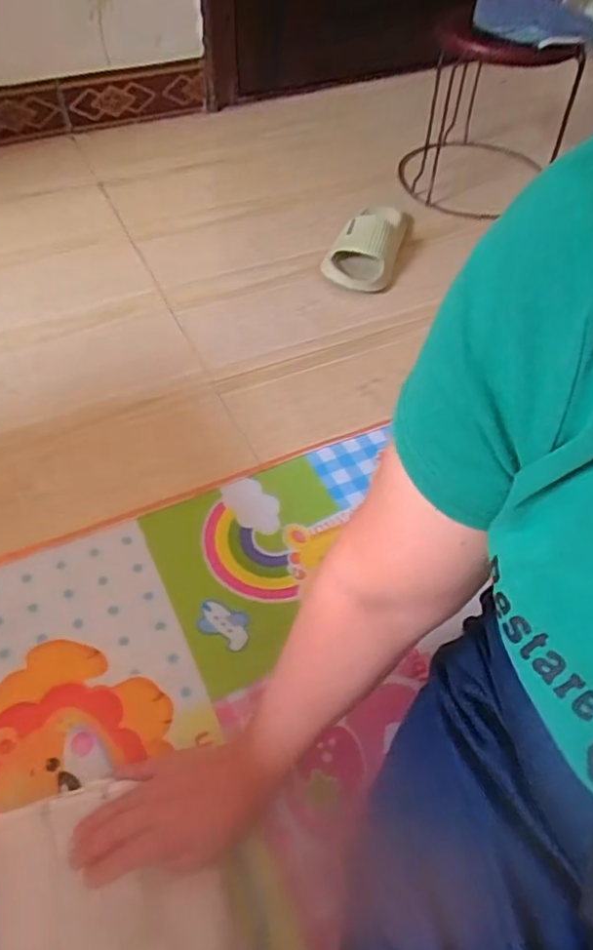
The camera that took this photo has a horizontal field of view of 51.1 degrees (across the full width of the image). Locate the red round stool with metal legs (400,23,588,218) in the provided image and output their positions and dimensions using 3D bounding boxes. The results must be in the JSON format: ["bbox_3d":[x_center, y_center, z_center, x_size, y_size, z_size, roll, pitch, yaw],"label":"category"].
[{"bbox_3d":[0.356,-0.692,1.168,0.267,0.253,0.304,11,52,6],"label":"red round stool with metal legs"}]

